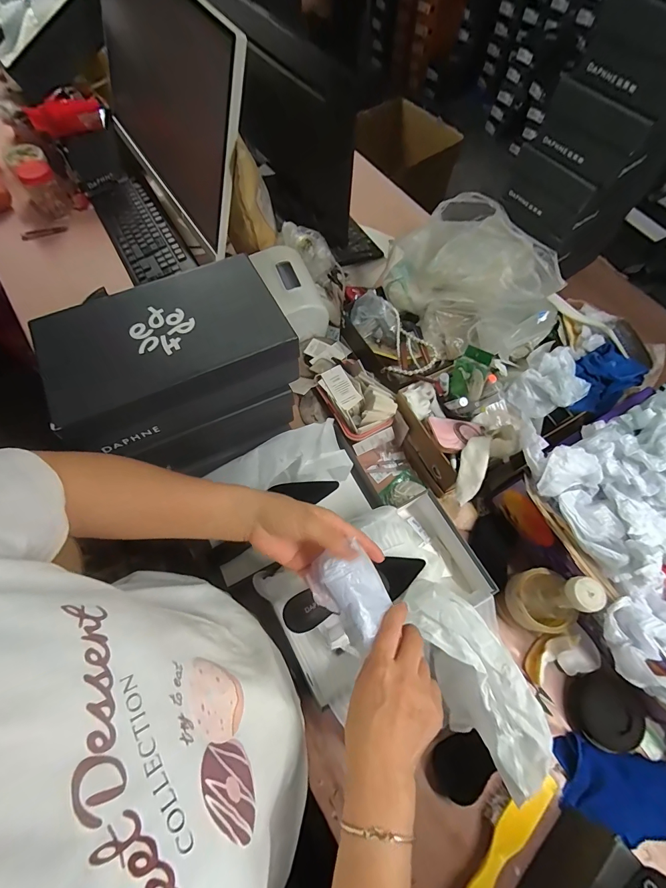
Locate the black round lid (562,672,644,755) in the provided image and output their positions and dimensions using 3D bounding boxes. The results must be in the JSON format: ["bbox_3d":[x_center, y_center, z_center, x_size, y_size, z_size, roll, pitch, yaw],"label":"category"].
[{"bbox_3d":[0.390,0.386,0.539,0.096,0.023,0.088,1,65,-2],"label":"black round lid"}]

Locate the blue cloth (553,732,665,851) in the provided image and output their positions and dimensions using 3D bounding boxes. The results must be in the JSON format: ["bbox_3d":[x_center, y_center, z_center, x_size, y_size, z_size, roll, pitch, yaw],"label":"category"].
[{"bbox_3d":[0.398,0.478,0.512,0.178,0.042,0.100,14,66,5],"label":"blue cloth"}]

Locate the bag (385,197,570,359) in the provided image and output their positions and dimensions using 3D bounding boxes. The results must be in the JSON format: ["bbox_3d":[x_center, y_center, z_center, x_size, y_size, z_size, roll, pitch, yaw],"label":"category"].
[{"bbox_3d":[0.262,-0.307,0.698,0.251,0.117,0.329,-30,70,-15],"label":"bag"}]

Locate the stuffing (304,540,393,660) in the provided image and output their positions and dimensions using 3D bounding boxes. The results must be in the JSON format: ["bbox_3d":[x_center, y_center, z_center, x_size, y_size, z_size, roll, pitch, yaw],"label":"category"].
[{"bbox_3d":[0.019,0.152,0.367,0.070,0.034,0.089,-19,67,-10],"label":"stuffing"}]

